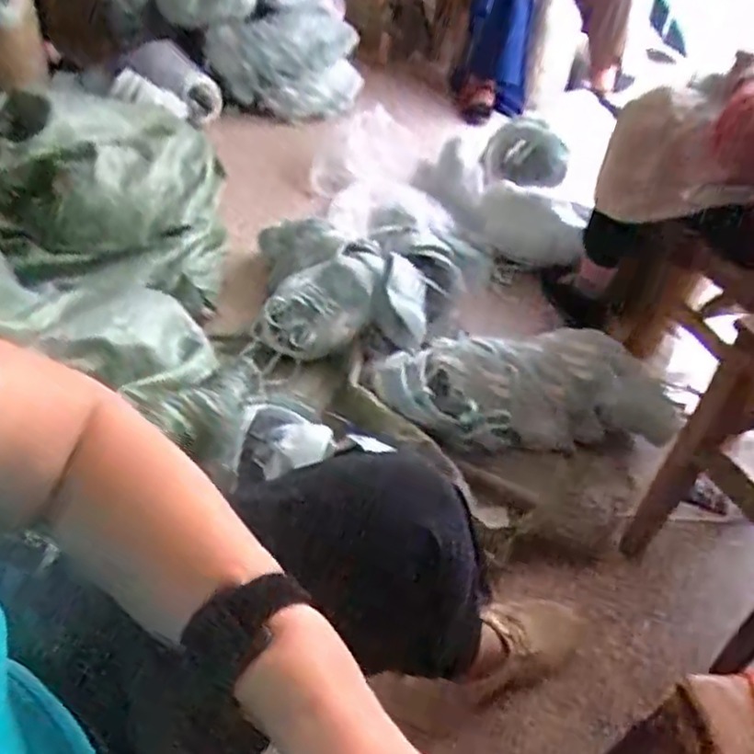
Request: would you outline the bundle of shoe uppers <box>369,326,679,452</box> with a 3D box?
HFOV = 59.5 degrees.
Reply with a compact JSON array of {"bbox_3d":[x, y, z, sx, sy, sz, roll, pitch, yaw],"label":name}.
[{"bbox_3d":[0.241,0.019,1.101,0.478,0.121,0.195,-2,42,-10],"label":"bundle of shoe uppers"}]

